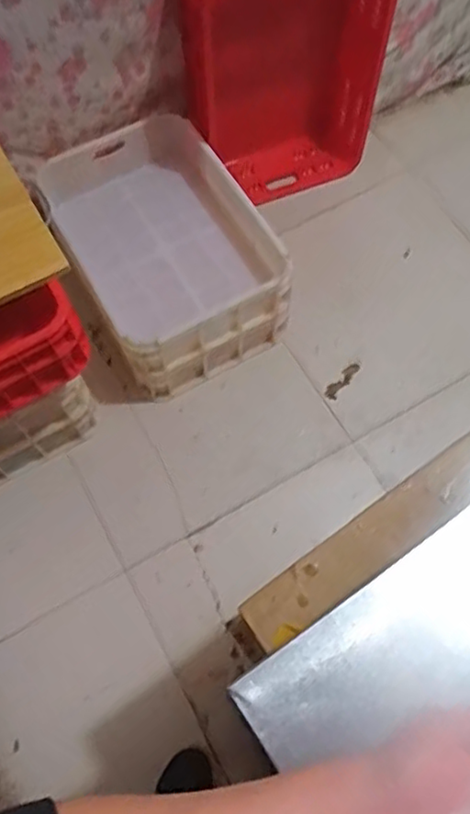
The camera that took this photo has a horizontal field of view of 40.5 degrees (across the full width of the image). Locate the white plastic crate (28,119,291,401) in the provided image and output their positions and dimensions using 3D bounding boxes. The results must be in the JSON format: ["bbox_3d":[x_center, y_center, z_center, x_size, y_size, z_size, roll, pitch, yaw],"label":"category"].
[{"bbox_3d":[-0.168,-0.357,1.509,0.423,0.257,0.566,-25,69,-9],"label":"white plastic crate"}]

